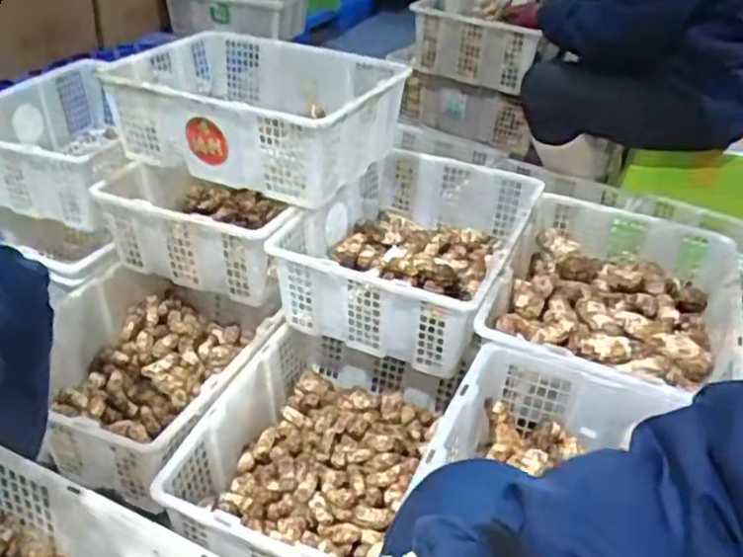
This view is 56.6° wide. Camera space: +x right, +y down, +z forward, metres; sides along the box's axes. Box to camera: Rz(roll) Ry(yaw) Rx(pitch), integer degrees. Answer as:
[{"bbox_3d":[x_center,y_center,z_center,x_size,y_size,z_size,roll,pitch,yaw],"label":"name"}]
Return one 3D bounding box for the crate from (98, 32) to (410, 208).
[{"bbox_3d":[-0.191,-0.280,1.153,0.449,0.174,0.270,17,36,18],"label":"crate"}]

